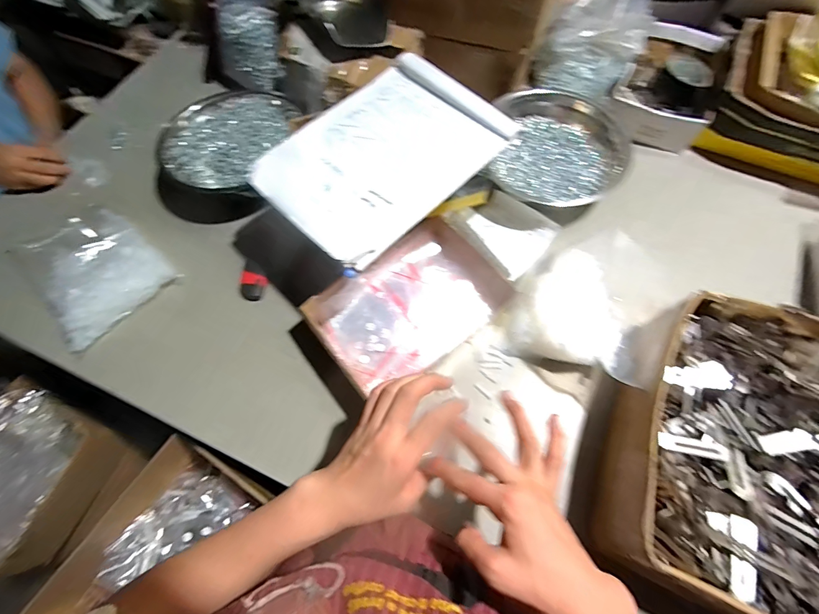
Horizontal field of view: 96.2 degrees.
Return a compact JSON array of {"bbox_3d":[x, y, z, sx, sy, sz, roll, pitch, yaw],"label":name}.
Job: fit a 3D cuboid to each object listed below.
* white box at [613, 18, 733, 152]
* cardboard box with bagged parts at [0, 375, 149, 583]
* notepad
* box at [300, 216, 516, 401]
[{"bbox_3d":[0.482,-0.418,0.695,0.159,0.067,0.263,25,70,12],"label":"white box"},{"bbox_3d":[-0.778,0.347,0.739,0.246,0.186,0.318,22,69,11],"label":"cardboard box with bagged parts"},{"bbox_3d":[-0.031,-0.207,0.485,0.304,0.016,0.218,-42,72,-14],"label":"notepad"},{"bbox_3d":[0.002,0.000,0.528,0.249,0.055,0.174,-38,71,-13],"label":"box"}]

